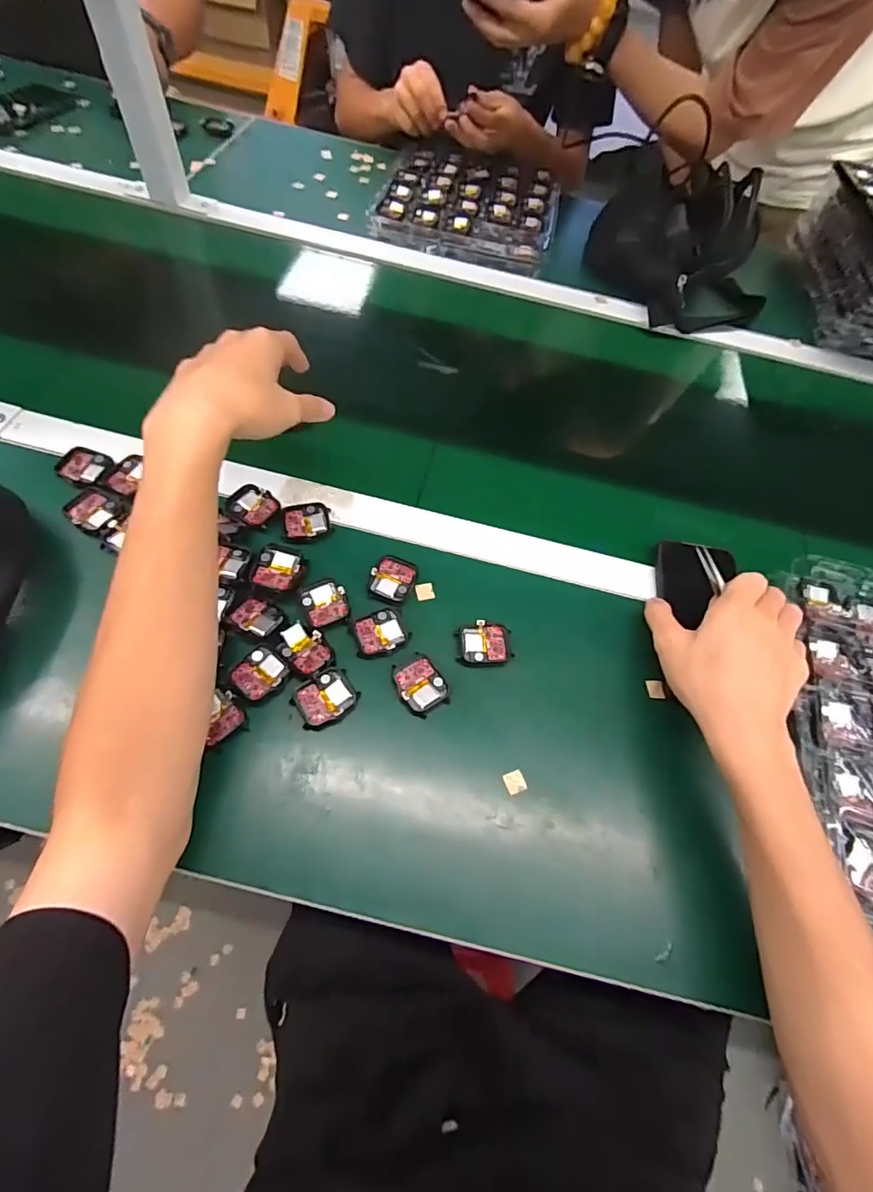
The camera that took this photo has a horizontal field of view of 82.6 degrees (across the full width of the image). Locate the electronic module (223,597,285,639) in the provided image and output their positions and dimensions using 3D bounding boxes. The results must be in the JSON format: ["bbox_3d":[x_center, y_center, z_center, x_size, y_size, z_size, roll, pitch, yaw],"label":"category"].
[{"bbox_3d":[-0.151,0.016,0.408,0.043,0.008,0.033,19,61,3],"label":"electronic module"}]

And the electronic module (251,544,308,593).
[{"bbox_3d":[-0.135,-0.023,0.429,0.039,0.013,0.041,12,61,0],"label":"electronic module"}]

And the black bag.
[{"bbox_3d":[0.345,-0.500,0.705,0.208,0.116,0.248,-23,67,-18],"label":"black bag"}]

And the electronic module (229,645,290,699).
[{"bbox_3d":[-0.140,0.060,0.391,0.035,0.005,0.039,41,65,14],"label":"electronic module"}]

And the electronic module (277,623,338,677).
[{"bbox_3d":[-0.106,0.043,0.402,0.034,0.011,0.043,-29,69,-20],"label":"electronic module"}]

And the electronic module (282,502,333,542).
[{"bbox_3d":[-0.120,-0.069,0.460,0.043,0.006,0.043,-8,63,-11],"label":"electronic module"}]

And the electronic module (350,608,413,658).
[{"bbox_3d":[-0.048,0.030,0.420,0.044,0.004,0.038,-12,64,-13],"label":"electronic module"}]

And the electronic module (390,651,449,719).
[{"bbox_3d":[-0.013,0.072,0.405,0.039,0.013,0.047,-27,68,-20],"label":"electronic module"}]

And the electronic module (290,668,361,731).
[{"bbox_3d":[-0.087,0.081,0.390,0.045,0.006,0.038,-35,71,-22],"label":"electronic module"}]

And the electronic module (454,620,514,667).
[{"bbox_3d":[0.041,0.041,0.425,0.046,0.008,0.036,0,62,-7],"label":"electronic module"}]

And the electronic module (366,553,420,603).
[{"bbox_3d":[-0.039,-0.016,0.445,0.037,0.006,0.045,17,61,2],"label":"electronic module"}]

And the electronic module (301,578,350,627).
[{"bbox_3d":[-0.095,0.005,0.426,0.035,0.004,0.040,-17,65,-15],"label":"electronic module"}]

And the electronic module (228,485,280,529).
[{"bbox_3d":[-0.170,-0.083,0.461,0.043,0.007,0.039,27,62,8],"label":"electronic module"}]

